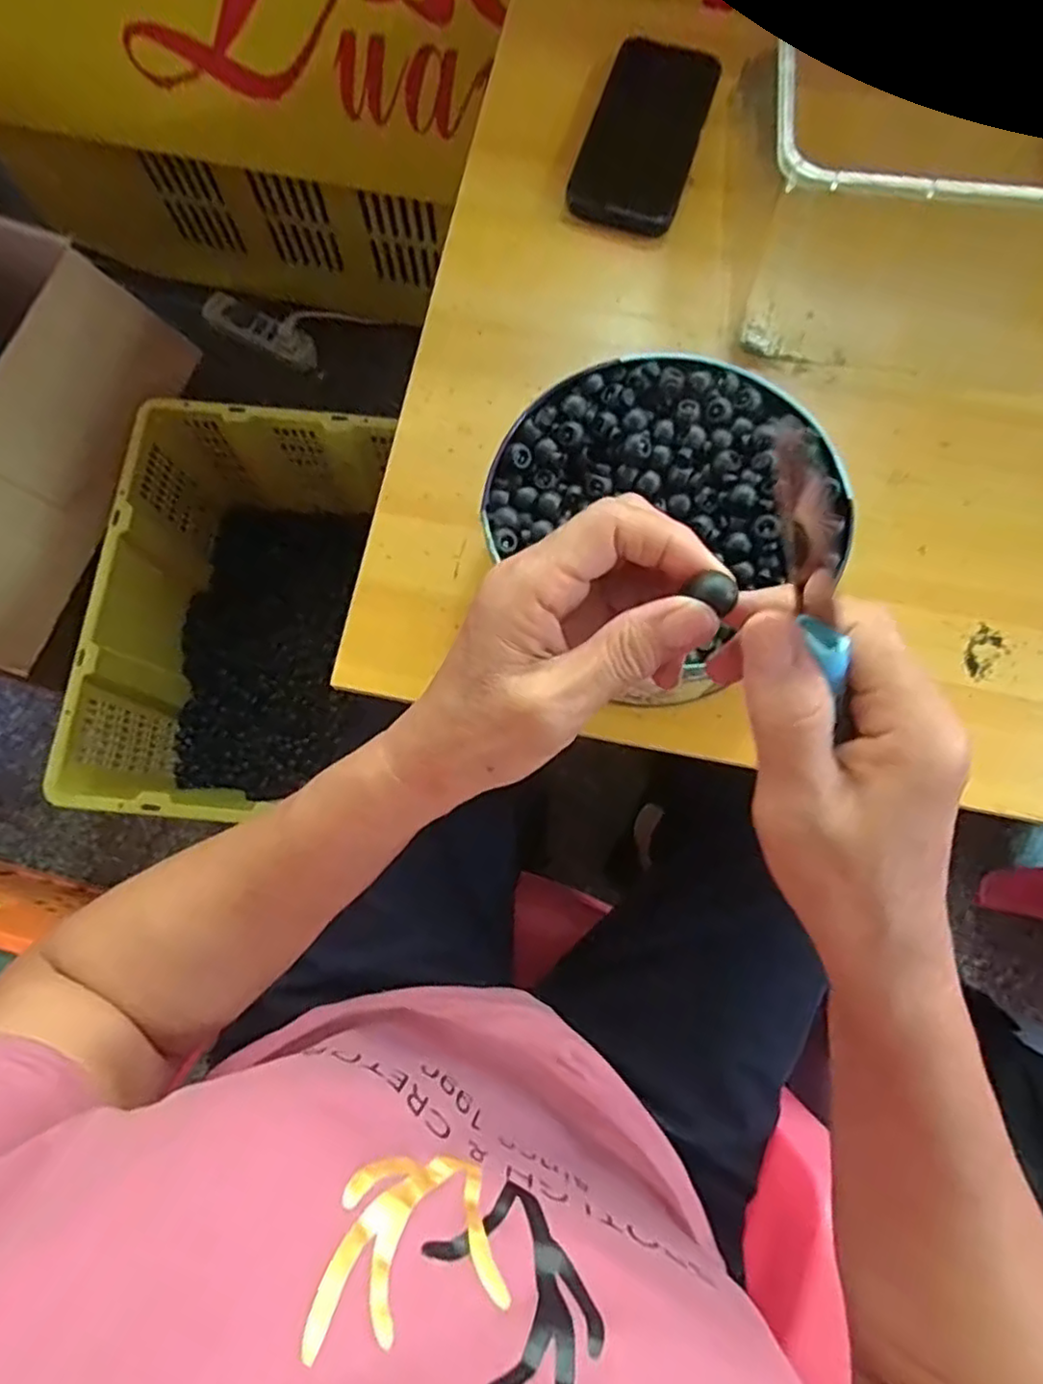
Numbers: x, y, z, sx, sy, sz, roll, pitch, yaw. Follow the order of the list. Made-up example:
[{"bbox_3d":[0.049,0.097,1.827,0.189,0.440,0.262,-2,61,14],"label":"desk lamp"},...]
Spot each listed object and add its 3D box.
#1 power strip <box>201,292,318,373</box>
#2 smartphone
[{"bbox_3d":[-0.416,-0.579,1.048,0.180,0.038,0.058,25,114,1],"label":"power strip"},{"bbox_3d":[0.092,-0.415,0.484,0.078,0.013,0.158,18,78,3],"label":"smartphone"}]

